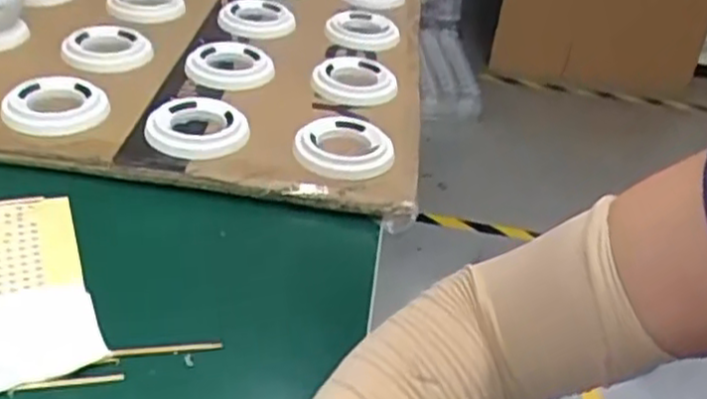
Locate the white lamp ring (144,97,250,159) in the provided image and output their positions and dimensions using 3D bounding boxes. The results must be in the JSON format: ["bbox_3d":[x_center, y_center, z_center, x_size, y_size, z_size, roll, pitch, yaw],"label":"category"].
[{"bbox_3d":[-0.112,-0.051,0.525,0.064,0.021,0.063,5,36,-3],"label":"white lamp ring"}]

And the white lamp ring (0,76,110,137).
[{"bbox_3d":[-0.217,-0.069,0.539,0.068,0.012,0.068,5,36,-3],"label":"white lamp ring"}]

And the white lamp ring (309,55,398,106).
[{"bbox_3d":[0.002,-0.104,0.626,0.069,0.013,0.074,5,36,-3],"label":"white lamp ring"}]

